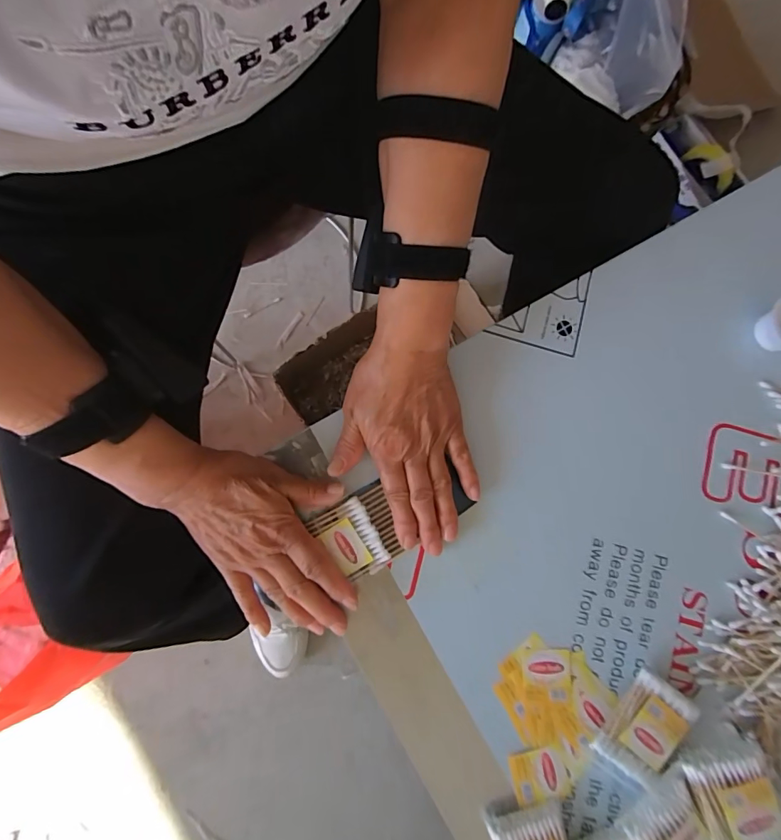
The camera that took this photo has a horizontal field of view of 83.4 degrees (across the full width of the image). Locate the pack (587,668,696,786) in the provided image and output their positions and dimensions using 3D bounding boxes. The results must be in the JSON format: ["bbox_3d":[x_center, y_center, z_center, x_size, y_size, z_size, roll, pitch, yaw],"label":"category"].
[{"bbox_3d":[0.201,0.242,0.345,0.052,0.017,0.074,38,82,-1],"label":"pack"}]

